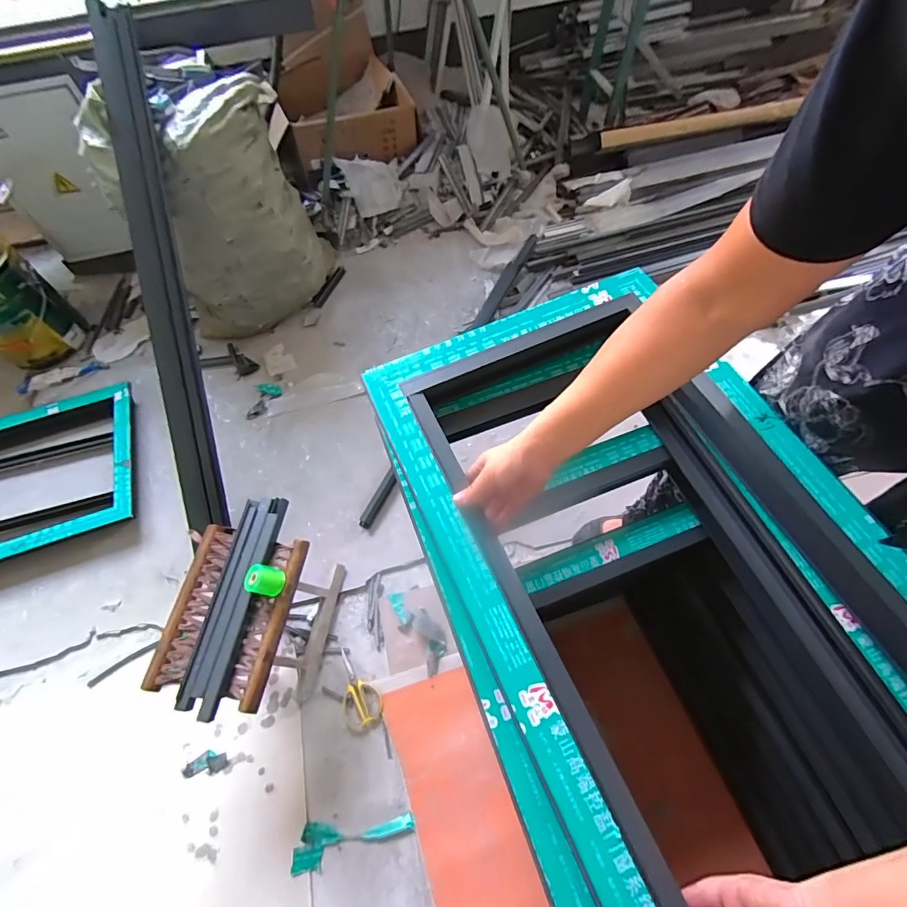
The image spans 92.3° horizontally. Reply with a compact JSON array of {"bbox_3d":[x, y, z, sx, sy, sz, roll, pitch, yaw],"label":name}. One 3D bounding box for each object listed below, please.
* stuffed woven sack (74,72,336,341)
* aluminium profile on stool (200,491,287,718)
[{"bbox_3d":[-0.643,-0.673,1.317,0.522,0.648,0.323,-30,66,-11],"label":"stuffed woven sack"},{"bbox_3d":[-0.413,0.286,0.866,0.034,0.033,0.417,7,64,6],"label":"aluminium profile on stool"}]

